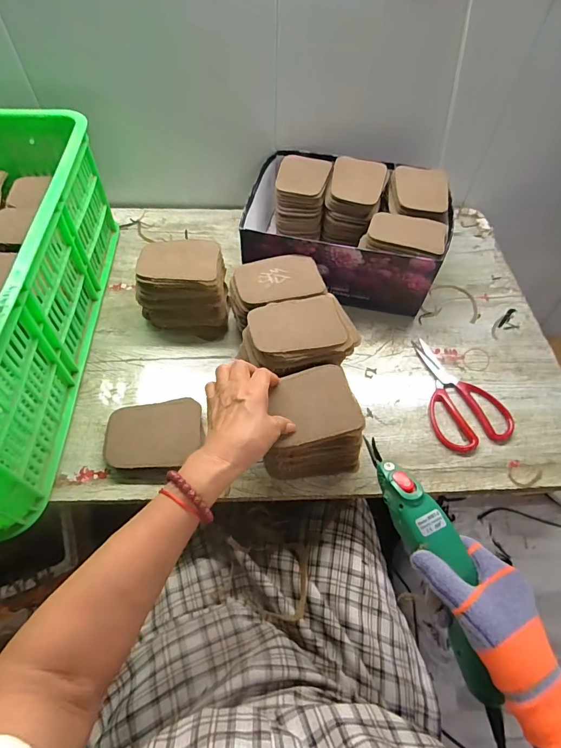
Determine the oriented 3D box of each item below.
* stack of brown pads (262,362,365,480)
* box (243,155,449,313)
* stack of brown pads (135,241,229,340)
[{"bbox_3d":[0.038,0.062,0.498,0.114,0.083,0.110,-6,57,-5],"label":"stack of brown pads"},{"bbox_3d":[0.112,-0.252,0.689,0.326,0.128,0.289,8,57,4],"label":"box"},{"bbox_3d":[-0.149,-0.133,0.616,0.128,0.095,0.112,2,56,0],"label":"stack of brown pads"}]

